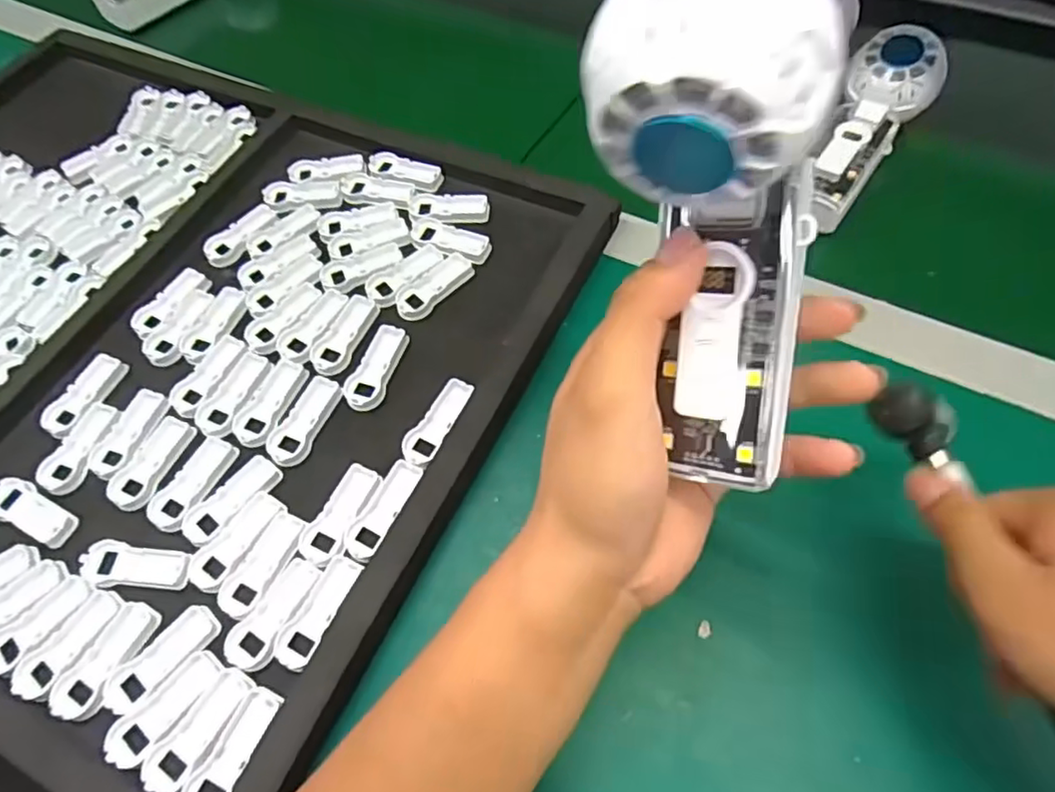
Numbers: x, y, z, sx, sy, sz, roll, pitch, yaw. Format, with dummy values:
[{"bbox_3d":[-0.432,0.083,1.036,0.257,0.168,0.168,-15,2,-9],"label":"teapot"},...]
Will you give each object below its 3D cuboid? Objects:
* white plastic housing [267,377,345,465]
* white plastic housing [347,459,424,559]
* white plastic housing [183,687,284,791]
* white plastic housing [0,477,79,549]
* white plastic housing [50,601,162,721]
[{"bbox_3d":[-0.130,0.014,0.367,0.024,0.005,0.056,21,64,15],"label":"white plastic housing"},{"bbox_3d":[-0.076,0.061,0.336,0.019,0.007,0.055,26,66,17],"label":"white plastic housing"},{"bbox_3d":[-0.134,0.164,0.289,0.019,0.013,0.055,22,65,16],"label":"white plastic housing"},{"bbox_3d":[-0.280,0.065,0.356,0.056,0.008,0.022,20,64,15],"label":"white plastic housing"},{"bbox_3d":[-0.206,0.130,0.309,0.023,0.007,0.055,27,66,18],"label":"white plastic housing"}]

